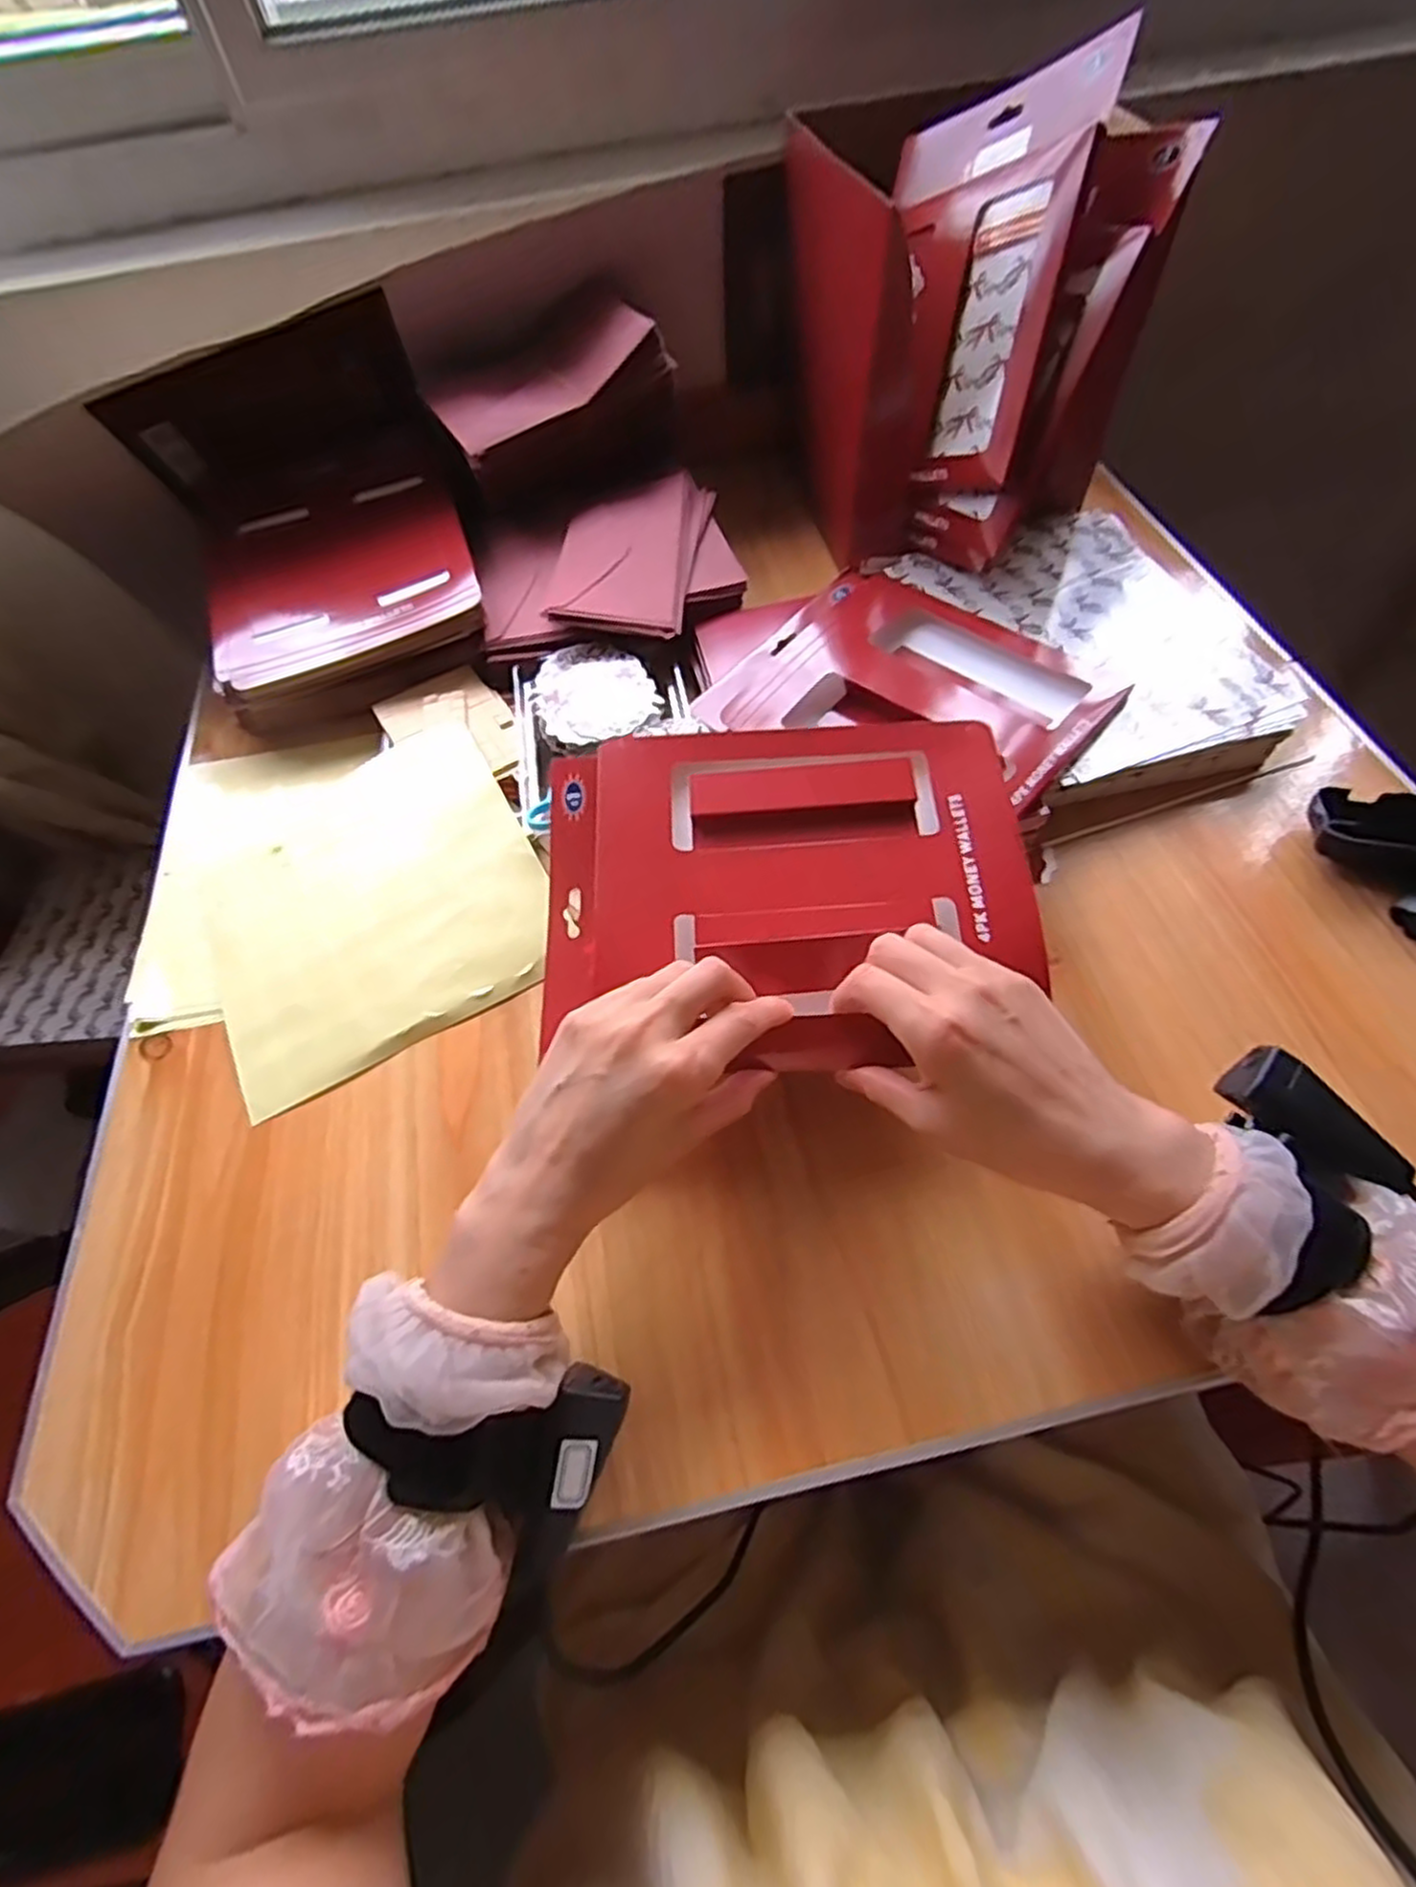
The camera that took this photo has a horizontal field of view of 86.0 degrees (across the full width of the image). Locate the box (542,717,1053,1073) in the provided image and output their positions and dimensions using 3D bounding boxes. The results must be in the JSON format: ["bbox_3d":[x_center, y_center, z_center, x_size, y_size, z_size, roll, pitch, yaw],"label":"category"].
[{"bbox_3d":[0.039,-0.036,0.415,0.256,0.044,0.197,-4,58,2],"label":"box"}]

